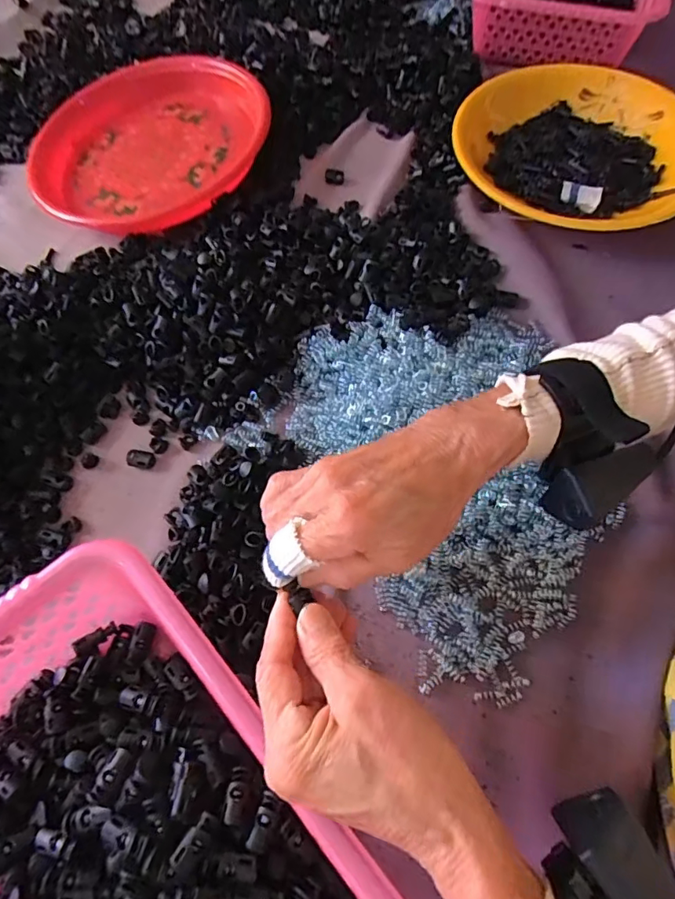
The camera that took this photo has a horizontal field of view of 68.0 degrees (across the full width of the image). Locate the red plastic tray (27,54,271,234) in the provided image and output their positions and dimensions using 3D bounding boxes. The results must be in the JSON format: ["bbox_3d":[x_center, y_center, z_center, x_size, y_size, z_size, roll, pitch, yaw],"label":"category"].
[{"bbox_3d":[-0.194,-0.321,0.523,0.255,0.038,0.214,-31,68,-11],"label":"red plastic tray"}]

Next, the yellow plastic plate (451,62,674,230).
[{"bbox_3d":[0.242,-0.300,0.499,0.228,0.043,0.228,-1,64,2],"label":"yellow plastic plate"}]

